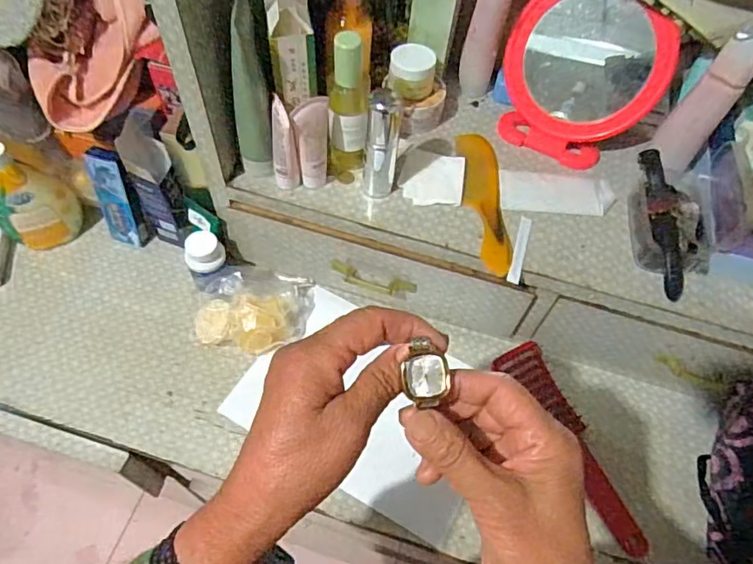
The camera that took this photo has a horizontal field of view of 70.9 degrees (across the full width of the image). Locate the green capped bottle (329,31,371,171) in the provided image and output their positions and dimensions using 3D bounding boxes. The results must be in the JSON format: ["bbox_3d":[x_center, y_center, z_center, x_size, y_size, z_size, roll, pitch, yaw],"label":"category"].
[{"bbox_3d":[-0.030,-0.183,0.567,0.042,0.160,0.034,0,59,-4],"label":"green capped bottle"}]

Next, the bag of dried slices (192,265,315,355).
[{"bbox_3d":[-0.166,0.026,0.676,0.156,0.055,0.121,8,59,2],"label":"bag of dried slices"}]

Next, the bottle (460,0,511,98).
[{"bbox_3d":[0.133,-0.307,0.642,0.041,0.171,0.026,8,59,1],"label":"bottle"}]

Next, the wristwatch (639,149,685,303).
[{"bbox_3d":[0.313,-0.068,0.582,0.033,0.046,0.173,4,59,-1],"label":"wristwatch"}]

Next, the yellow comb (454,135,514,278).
[{"bbox_3d":[0.124,-0.098,0.614,0.046,0.004,0.200,1,59,-3],"label":"yellow comb"}]

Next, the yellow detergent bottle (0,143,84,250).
[{"bbox_3d":[-0.446,-0.108,0.679,0.065,0.139,0.090,35,63,16],"label":"yellow detergent bottle"}]

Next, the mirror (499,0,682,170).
[{"bbox_3d":[0.238,-0.241,0.626,0.182,0.185,0.040,28,30,8],"label":"mirror"}]

